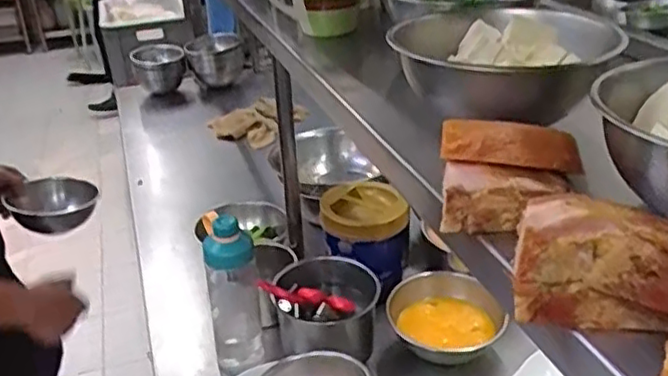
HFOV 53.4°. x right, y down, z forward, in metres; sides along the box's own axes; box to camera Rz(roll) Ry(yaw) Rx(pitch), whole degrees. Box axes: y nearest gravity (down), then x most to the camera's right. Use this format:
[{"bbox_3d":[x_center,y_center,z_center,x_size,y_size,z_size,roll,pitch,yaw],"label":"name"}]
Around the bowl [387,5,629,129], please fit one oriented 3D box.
[{"bbox_3d":[0.135,-0.099,0.522,0.153,0.058,0.153,21,36,37],"label":"bowl"}]

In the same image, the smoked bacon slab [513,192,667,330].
[{"bbox_3d":[0.135,0.037,0.314,0.088,0.049,0.043,10,31,22],"label":"smoked bacon slab"}]

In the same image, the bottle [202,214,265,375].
[{"bbox_3d":[-0.144,0.163,0.960,0.071,0.256,0.068,-7,29,-9],"label":"bottle"}]

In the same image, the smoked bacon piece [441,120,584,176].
[{"bbox_3d":[0.110,-0.026,0.414,0.085,0.026,0.018,7,-6,1],"label":"smoked bacon piece"}]

